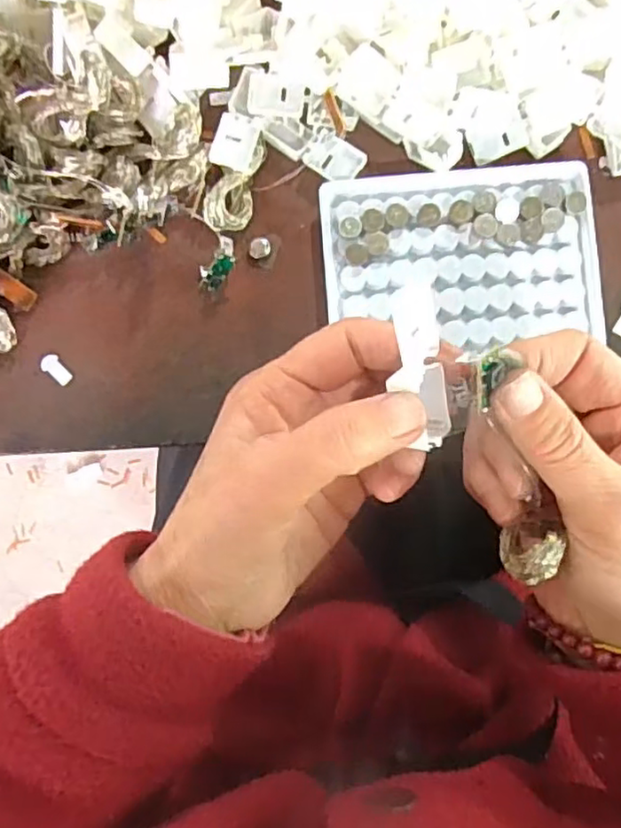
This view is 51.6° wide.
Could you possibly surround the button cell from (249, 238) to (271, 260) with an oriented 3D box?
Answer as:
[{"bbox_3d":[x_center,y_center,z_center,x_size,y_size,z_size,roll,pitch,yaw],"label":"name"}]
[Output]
[{"bbox_3d":[-0.025,-0.084,0.325,0.011,0.004,0.010,-4,92,2],"label":"button cell"}]

